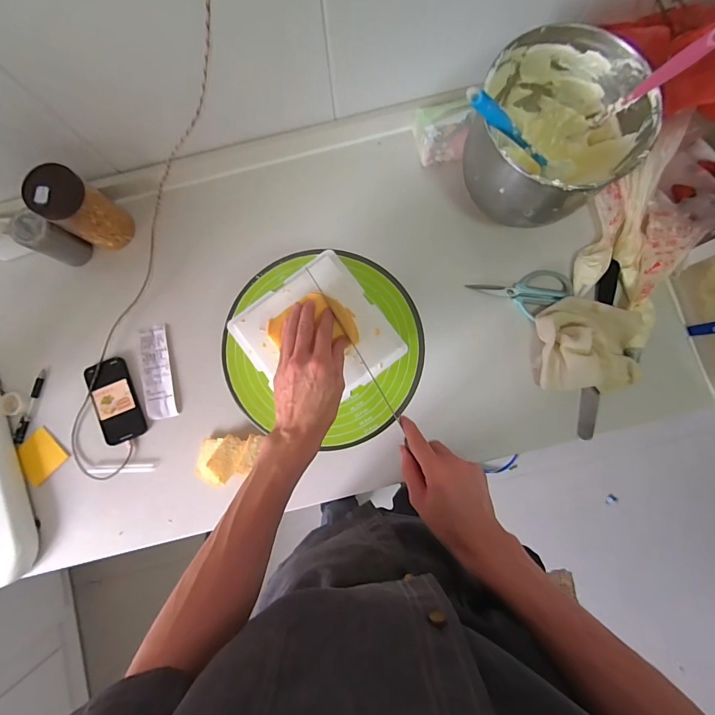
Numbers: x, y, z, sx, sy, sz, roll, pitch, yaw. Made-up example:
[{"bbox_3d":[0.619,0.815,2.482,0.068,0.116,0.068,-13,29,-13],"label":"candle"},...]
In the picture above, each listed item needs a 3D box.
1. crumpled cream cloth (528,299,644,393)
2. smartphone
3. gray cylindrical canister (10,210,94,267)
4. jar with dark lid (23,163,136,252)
[{"bbox_3d":[0.393,-0.023,0.622,0.172,0.059,0.155,3,85,1],"label":"crumpled cream cloth"},{"bbox_3d":[-0.432,0.078,0.656,0.072,0.010,0.146,-22,84,-1],"label":"smartphone"},{"bbox_3d":[-0.532,-0.202,0.636,0.066,0.091,0.056,23,85,3],"label":"gray cylindrical canister"},{"bbox_3d":[-0.458,-0.245,0.613,0.078,0.126,0.083,0,84,1],"label":"jar with dark lid"}]

